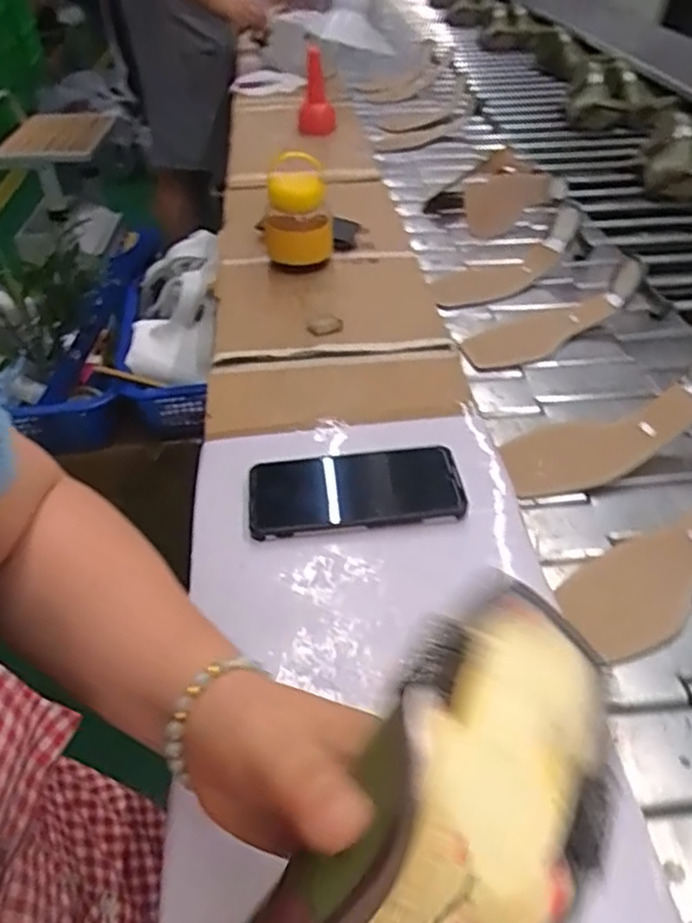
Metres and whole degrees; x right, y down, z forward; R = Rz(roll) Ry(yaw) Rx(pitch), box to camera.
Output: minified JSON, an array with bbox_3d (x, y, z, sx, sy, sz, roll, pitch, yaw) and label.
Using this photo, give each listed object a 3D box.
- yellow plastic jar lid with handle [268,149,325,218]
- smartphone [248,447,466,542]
[{"bbox_3d":[-0.057,-0.327,0.797,0.063,0.058,0.062,-1,46,0],"label":"yellow plastic jar lid with handle"},{"bbox_3d":[0.007,0.024,0.534,0.161,0.009,0.073,-5,47,1],"label":"smartphone"}]

